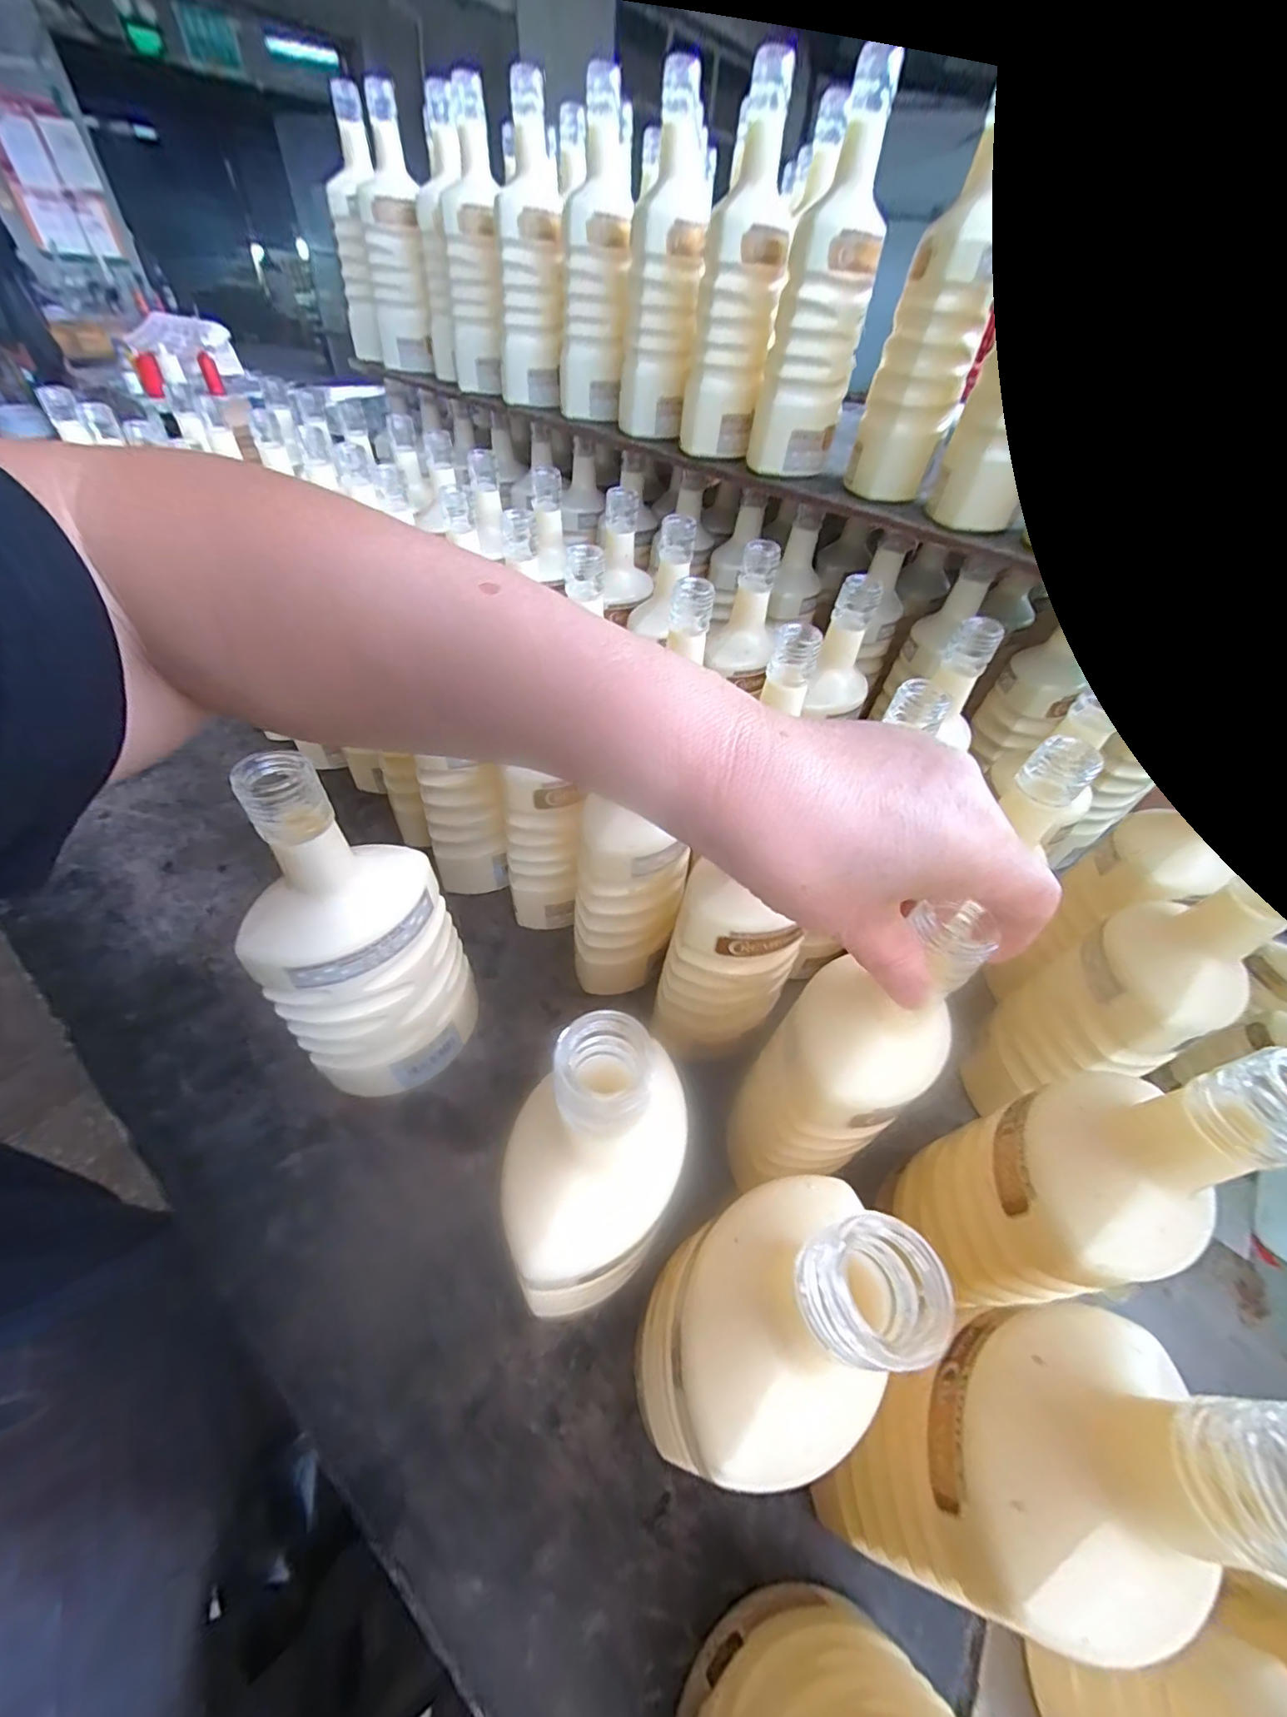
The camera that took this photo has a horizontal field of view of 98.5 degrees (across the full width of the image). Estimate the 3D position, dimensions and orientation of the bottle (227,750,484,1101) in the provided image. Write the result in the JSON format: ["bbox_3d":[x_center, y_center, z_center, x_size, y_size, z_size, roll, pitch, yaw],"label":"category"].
[{"bbox_3d":[-0.160,0.056,0.321,0.077,0.254,0.082,7,47,0],"label":"bottle"}]

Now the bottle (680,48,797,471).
[{"bbox_3d":[0.086,-0.514,0.505,0.066,0.238,0.058,1,48,-5],"label":"bottle"}]

